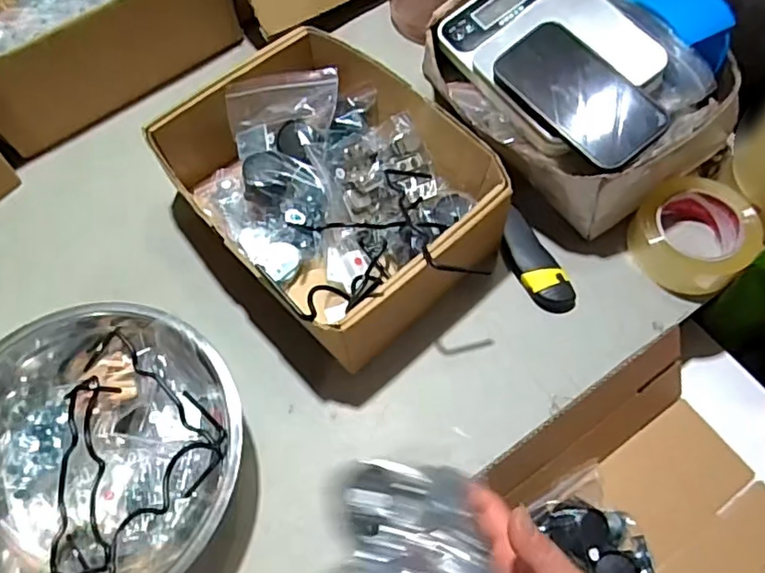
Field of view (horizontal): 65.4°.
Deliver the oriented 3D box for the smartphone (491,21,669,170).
[{"bbox_3d":[0.187,-0.184,0.572,0.087,0.015,0.166,-40,68,-6],"label":"smartphone"}]

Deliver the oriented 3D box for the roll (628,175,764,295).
[{"bbox_3d":[0.317,-0.053,0.605,0.114,0.059,0.110,-1,63,1],"label":"roll"}]

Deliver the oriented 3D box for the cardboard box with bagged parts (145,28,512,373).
[{"bbox_3d":[-0.048,-0.096,0.598,0.239,0.102,0.316,-40,69,-17],"label":"cardboard box with bagged parts"}]

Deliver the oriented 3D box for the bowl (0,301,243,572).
[{"bbox_3d":[-0.237,0.142,0.495,0.247,0.074,0.236,-1,63,1],"label":"bowl"}]

